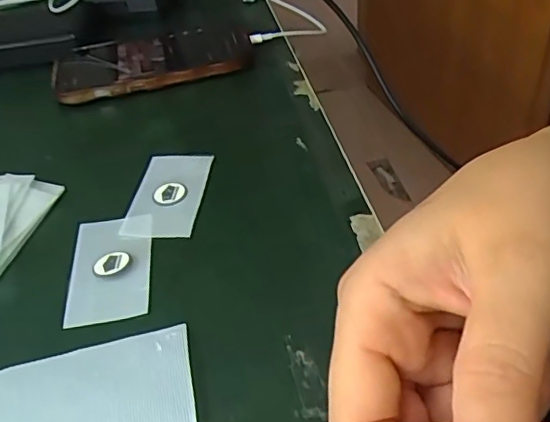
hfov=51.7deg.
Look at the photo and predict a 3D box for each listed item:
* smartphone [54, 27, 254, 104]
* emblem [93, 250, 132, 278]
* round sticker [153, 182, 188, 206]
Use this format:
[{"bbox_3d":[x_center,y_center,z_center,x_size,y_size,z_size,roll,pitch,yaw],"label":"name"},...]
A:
[{"bbox_3d":[-0.096,-0.121,0.449,0.150,0.011,0.082,-14,43,-9],"label":"smartphone"},{"bbox_3d":[-0.084,0.027,0.293,0.019,0.004,0.017,-27,47,-21],"label":"emblem"},{"bbox_3d":[-0.061,-0.010,0.332,0.020,0.004,0.021,-3,43,3],"label":"round sticker"}]

